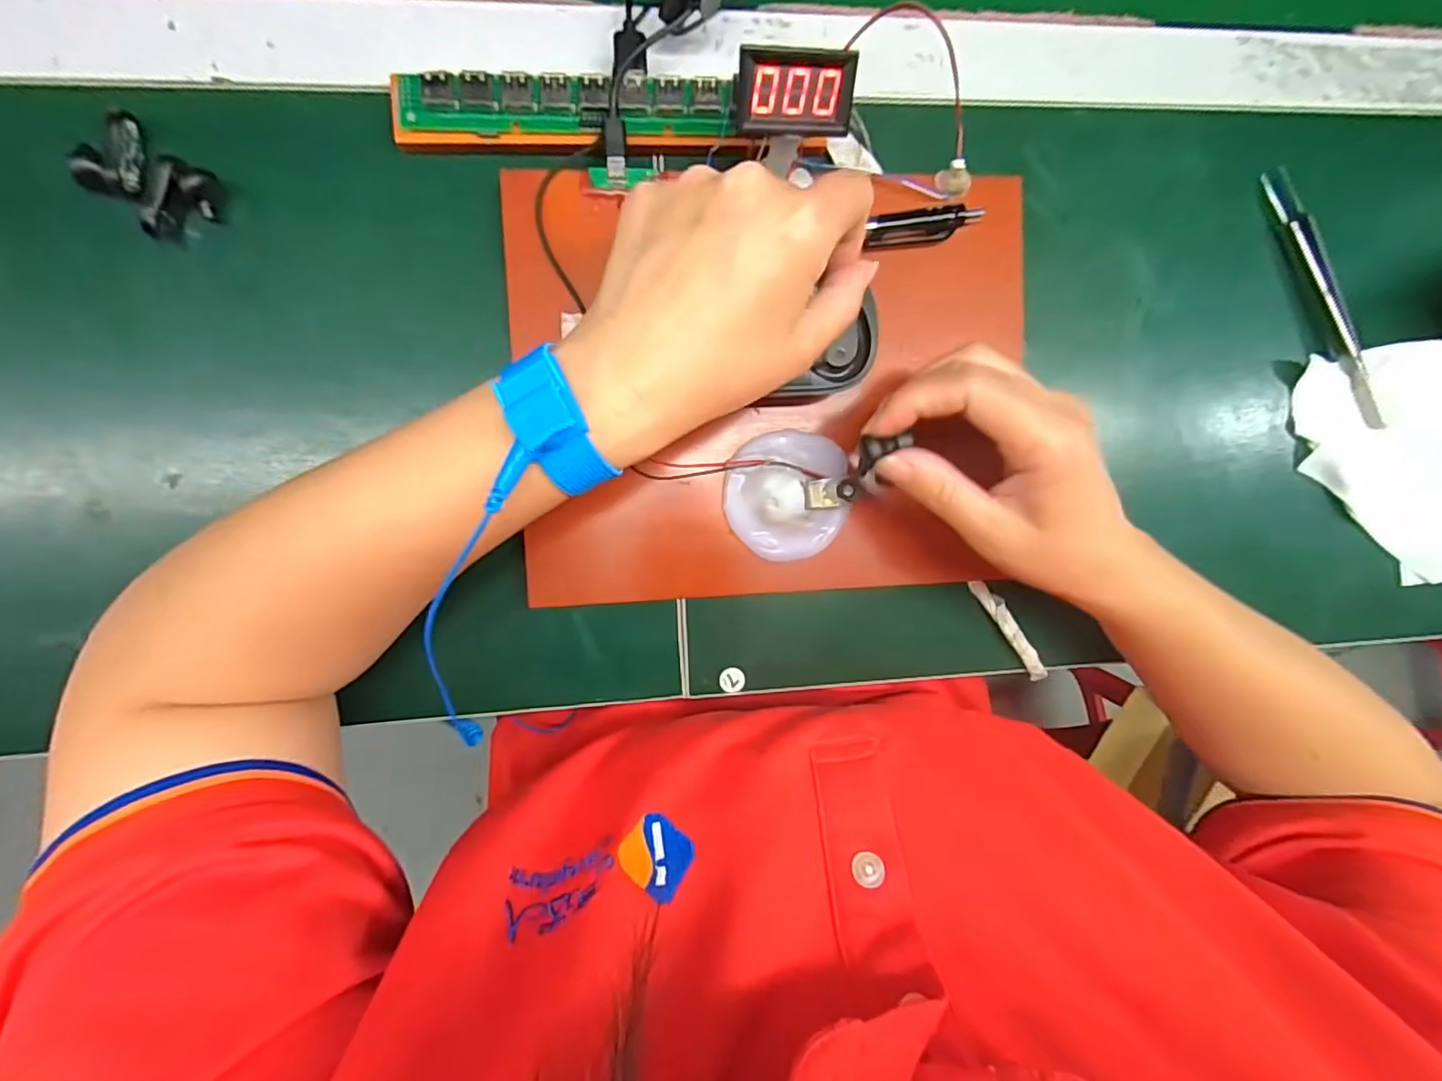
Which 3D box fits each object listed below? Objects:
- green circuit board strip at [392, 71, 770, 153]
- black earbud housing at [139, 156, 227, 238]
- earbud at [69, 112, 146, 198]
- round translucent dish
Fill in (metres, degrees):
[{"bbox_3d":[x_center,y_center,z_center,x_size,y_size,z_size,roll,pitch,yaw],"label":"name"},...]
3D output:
[{"bbox_3d":[-0.070,-0.194,0.279,0.150,0.008,0.028,-4,122,-6],"label":"green circuit board strip"},{"bbox_3d":[-0.237,-0.148,0.271,0.023,0.013,0.035,28,90,-7],"label":"black earbud housing"},{"bbox_3d":[-0.266,-0.168,0.266,0.024,0.012,0.035,3,93,-6],"label":"earbud"},{"bbox_3d":[0.032,-0.022,0.297,0.058,0.015,0.061,0,93,-6],"label":"round translucent dish"}]

